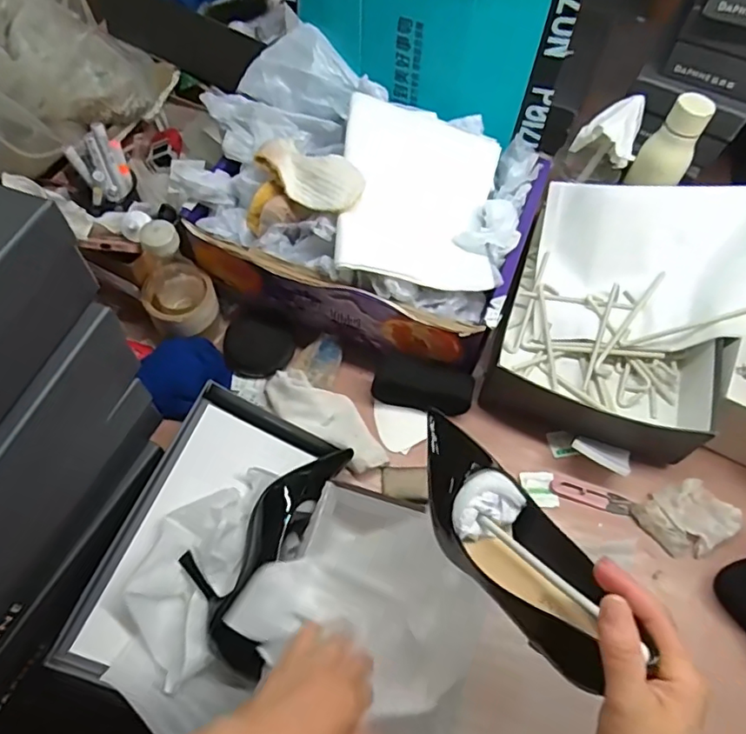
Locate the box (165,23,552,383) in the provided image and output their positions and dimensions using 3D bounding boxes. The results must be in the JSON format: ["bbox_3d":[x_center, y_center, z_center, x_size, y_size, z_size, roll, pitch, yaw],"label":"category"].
[{"bbox_3d":[-0.014,-0.205,0.724,0.412,0.192,0.293,22,62,9],"label":"box"}]

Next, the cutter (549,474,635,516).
[{"bbox_3d":[0.266,0.155,0.677,0.095,0.010,0.029,15,62,5],"label":"cutter"}]

